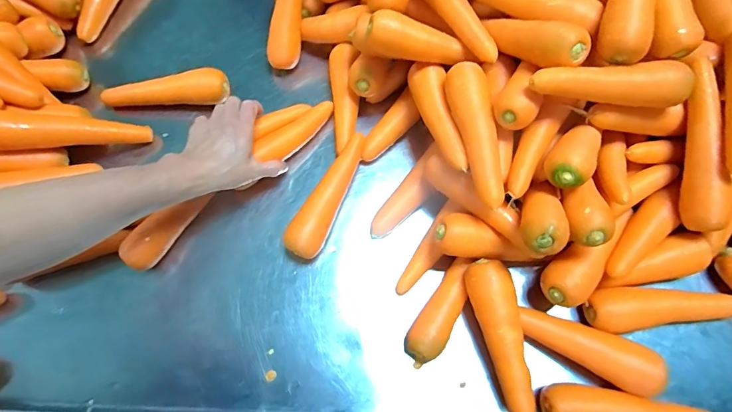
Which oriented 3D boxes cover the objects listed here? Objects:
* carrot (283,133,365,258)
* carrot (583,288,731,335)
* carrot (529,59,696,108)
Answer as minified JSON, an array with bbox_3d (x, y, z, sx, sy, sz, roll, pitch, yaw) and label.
[{"bbox_3d":[-0.046,-0.015,0.527,0.041,0.050,0.175,23,72,8],"label":"carrot"},{"bbox_3d":[0.337,0.117,0.472,0.179,0.040,0.047,-4,70,-1],"label":"carrot"},{"bbox_3d":[0.250,-0.130,0.427,0.171,0.045,0.038,-2,70,-1],"label":"carrot"}]

